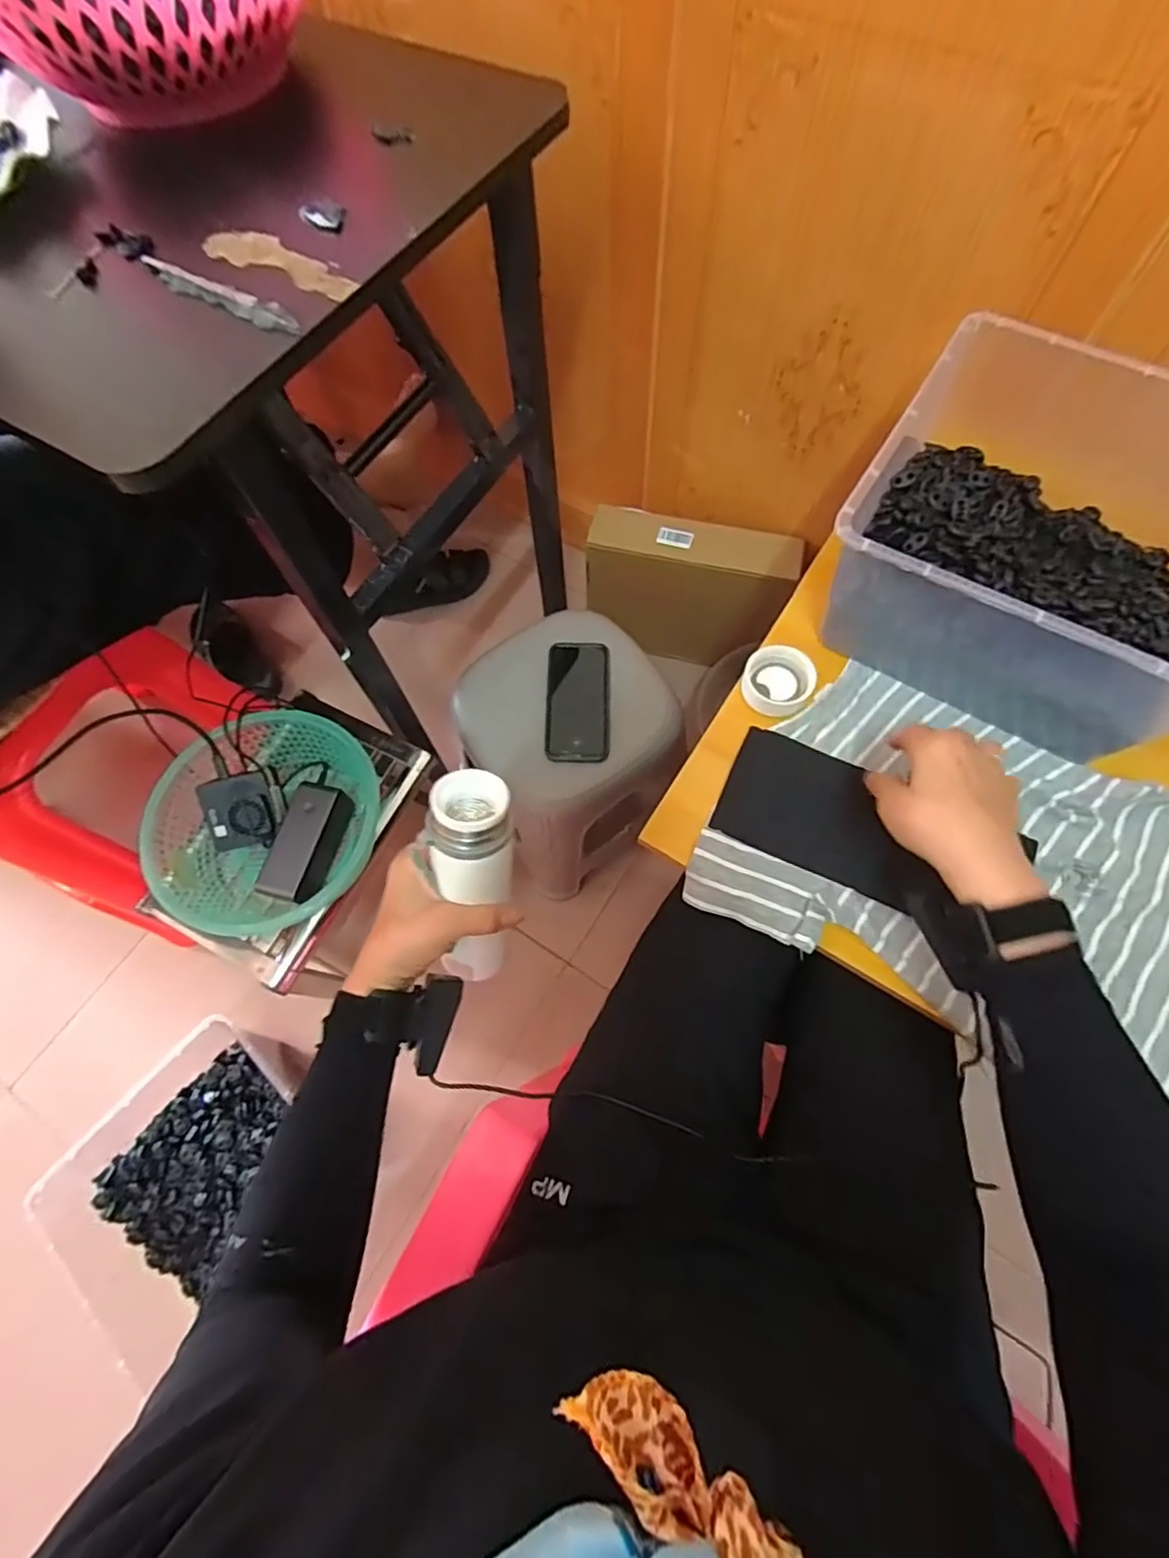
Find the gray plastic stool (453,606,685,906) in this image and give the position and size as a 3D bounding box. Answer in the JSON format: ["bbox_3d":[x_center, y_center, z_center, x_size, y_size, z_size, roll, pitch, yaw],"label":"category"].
[{"bbox_3d":[-0.018,-0.025,0.922,0.282,0.297,0.299,42,75,17],"label":"gray plastic stool"}]

